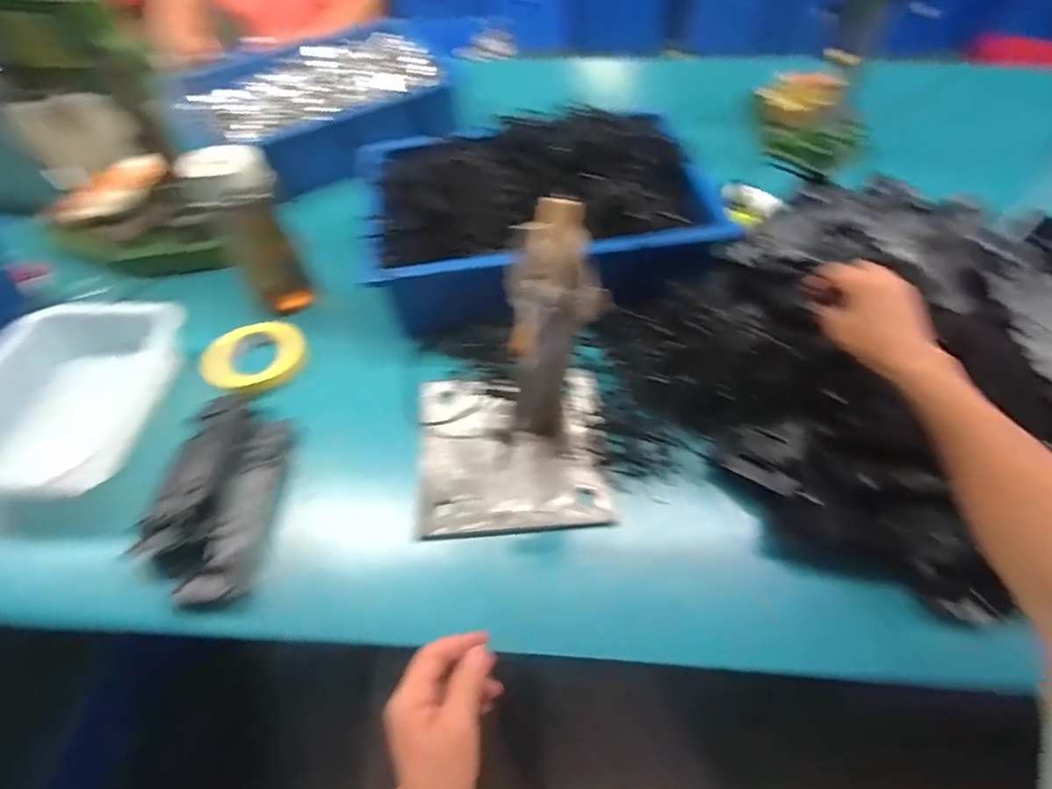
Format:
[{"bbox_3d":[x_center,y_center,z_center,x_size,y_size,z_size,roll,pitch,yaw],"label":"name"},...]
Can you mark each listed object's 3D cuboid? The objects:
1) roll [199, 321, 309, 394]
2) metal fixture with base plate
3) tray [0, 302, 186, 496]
[{"bbox_3d":[-0.333,-0.048,0.621,0.117,0.015,0.124,-1,54,1],"label":"roll"},{"bbox_3d":[-0.018,-0.017,0.442,0.194,0.259,0.189,-3,54,-1],"label":"metal fixture with base plate"},{"bbox_3d":[-0.509,-0.012,0.551,0.180,0.062,0.245,-5,54,-2],"label":"tray"}]

